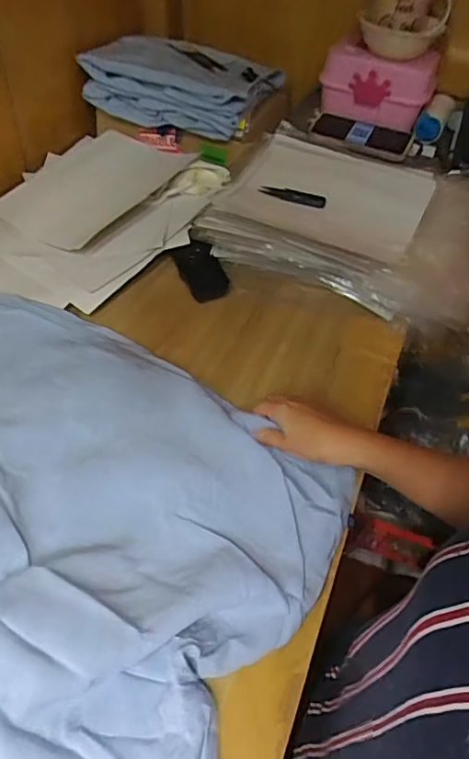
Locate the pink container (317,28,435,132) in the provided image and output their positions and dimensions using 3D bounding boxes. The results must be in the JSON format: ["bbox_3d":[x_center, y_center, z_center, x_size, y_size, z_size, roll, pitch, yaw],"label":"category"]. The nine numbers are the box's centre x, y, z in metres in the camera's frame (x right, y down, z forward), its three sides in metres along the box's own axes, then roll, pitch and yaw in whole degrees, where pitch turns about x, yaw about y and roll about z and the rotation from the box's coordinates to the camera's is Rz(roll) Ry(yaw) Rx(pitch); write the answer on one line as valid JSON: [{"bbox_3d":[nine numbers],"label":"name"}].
[{"bbox_3d":[0.228,-0.478,0.818,0.170,0.090,0.098,18,52,9],"label":"pink container"}]

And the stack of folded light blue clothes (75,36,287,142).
[{"bbox_3d":[-0.079,-0.481,0.823,0.266,0.072,0.195,17,51,10],"label":"stack of folded light blue clothes"}]

